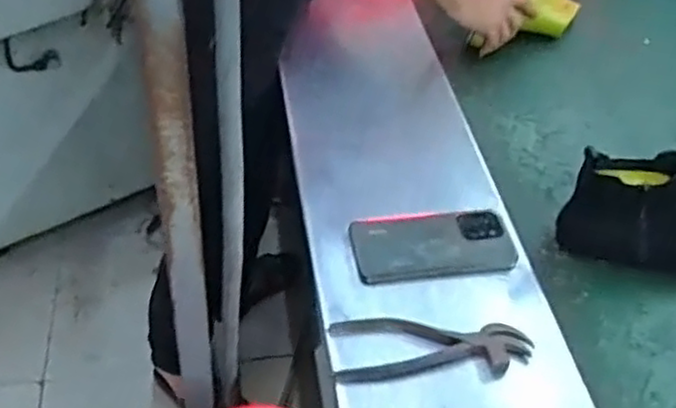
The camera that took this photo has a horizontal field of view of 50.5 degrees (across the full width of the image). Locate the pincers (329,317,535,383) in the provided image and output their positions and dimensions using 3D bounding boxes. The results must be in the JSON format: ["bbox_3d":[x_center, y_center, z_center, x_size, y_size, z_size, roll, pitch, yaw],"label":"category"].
[{"bbox_3d":[0.090,0.132,0.686,0.187,0.016,0.076,-2,45,-5],"label":"pincers"}]

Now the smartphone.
[{"bbox_3d":[0.101,0.041,0.769,0.167,0.014,0.083,-4,53,-4],"label":"smartphone"}]

